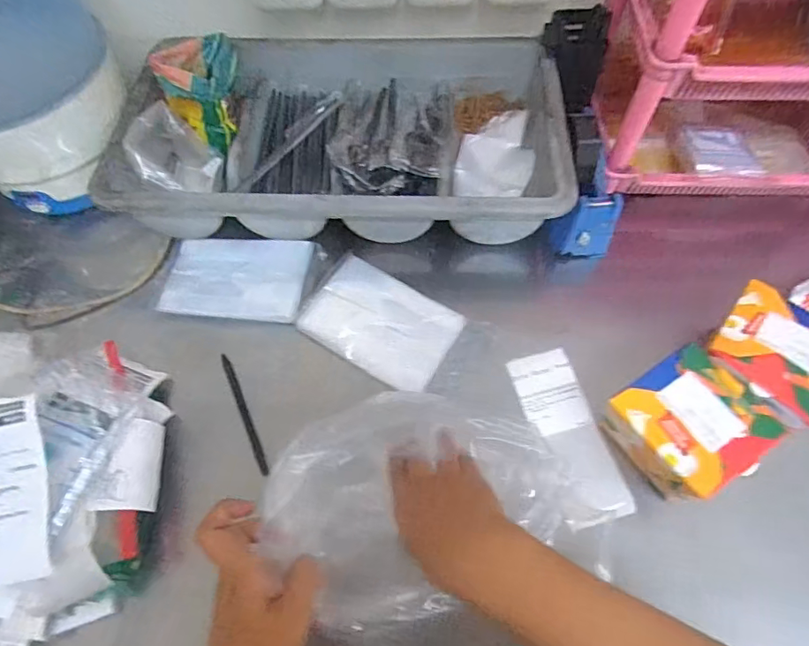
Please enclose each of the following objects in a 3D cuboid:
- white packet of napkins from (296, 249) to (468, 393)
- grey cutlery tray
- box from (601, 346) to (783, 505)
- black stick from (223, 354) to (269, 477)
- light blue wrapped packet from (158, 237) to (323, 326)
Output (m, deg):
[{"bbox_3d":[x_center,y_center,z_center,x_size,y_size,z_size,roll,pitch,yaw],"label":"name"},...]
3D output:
[{"bbox_3d":[-0.025,-0.002,0.538,0.154,0.012,0.106,28,66,16],"label":"white packet of napkins"},{"bbox_3d":[-0.070,-0.225,0.610,0.494,0.110,0.272,0,61,1],"label":"grey cutlery tray"},{"bbox_3d":[0.247,0.091,0.452,0.111,0.076,0.101,-29,64,-14],"label":"box"},{"bbox_3d":[-0.160,0.090,0.511,0.009,0.014,0.133,-22,63,-10],"label":"black stick"},{"bbox_3d":[-0.183,-0.052,0.574,0.162,0.014,0.105,3,61,3],"label":"light blue wrapped packet"}]

